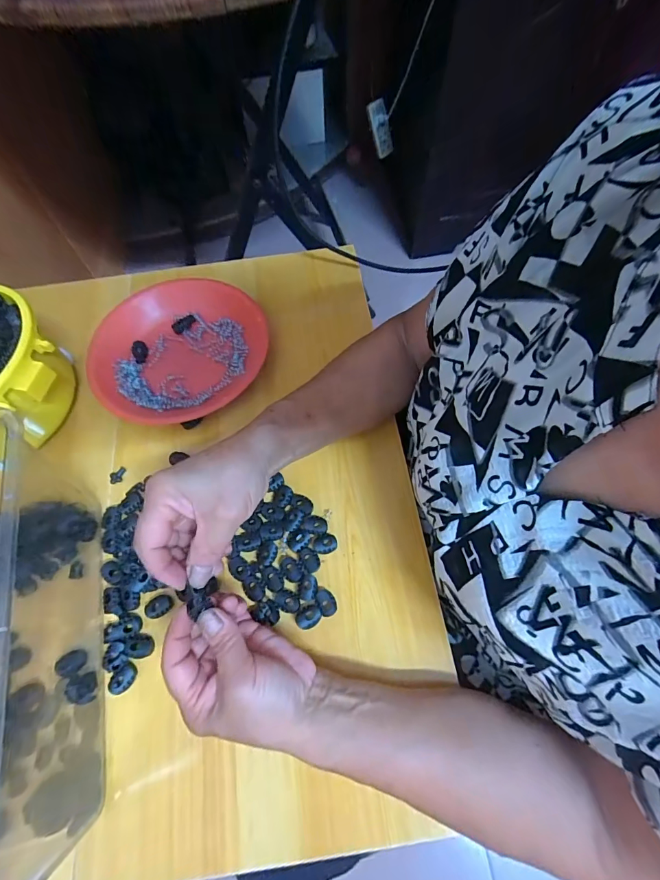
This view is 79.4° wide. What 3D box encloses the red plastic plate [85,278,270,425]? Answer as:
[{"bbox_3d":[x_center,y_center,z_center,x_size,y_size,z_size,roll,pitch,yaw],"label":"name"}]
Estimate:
[{"bbox_3d":[-0.170,-0.104,0.450,0.182,0.024,0.194,-1,65,2],"label":"red plastic plate"}]

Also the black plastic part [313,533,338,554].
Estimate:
[{"bbox_3d":[-0.005,0.095,0.364,0.021,0.007,0.017,-15,66,-5],"label":"black plastic part"}]

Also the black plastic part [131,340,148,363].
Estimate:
[{"bbox_3d":[-0.222,-0.104,0.465,0.017,0.007,0.030,-25,67,-9],"label":"black plastic part"}]

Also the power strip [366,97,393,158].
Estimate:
[{"bbox_3d":[0.140,-0.860,1.099,0.047,0.141,0.034,-7,65,19],"label":"power strip"}]

